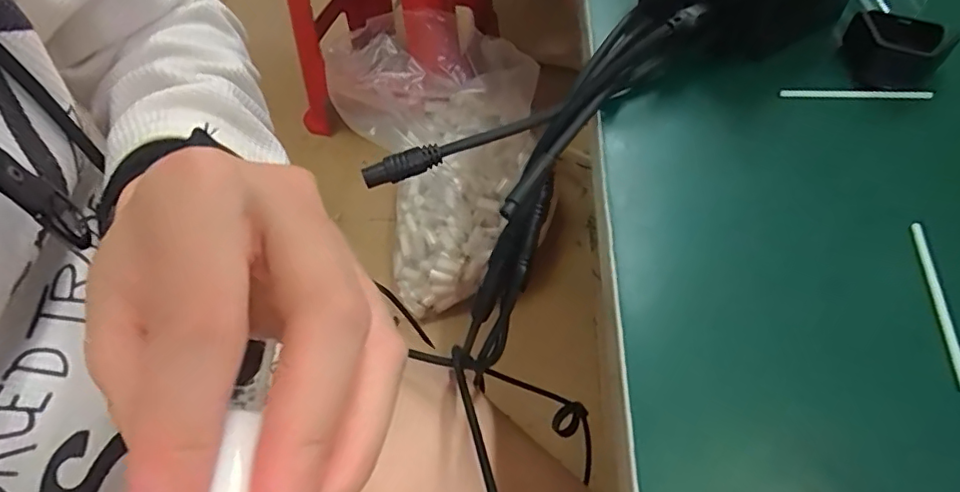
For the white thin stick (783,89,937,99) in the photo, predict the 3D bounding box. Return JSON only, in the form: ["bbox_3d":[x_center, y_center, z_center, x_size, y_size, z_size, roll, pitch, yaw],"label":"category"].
[{"bbox_3d":[0.156,-0.063,0.234,0.060,0.004,0.004,2,55,4],"label":"white thin stick"}]

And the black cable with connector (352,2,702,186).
[{"bbox_3d":[0.023,-0.058,0.238,0.153,0.019,0.010,-28,57,0],"label":"black cable with connector"}]

